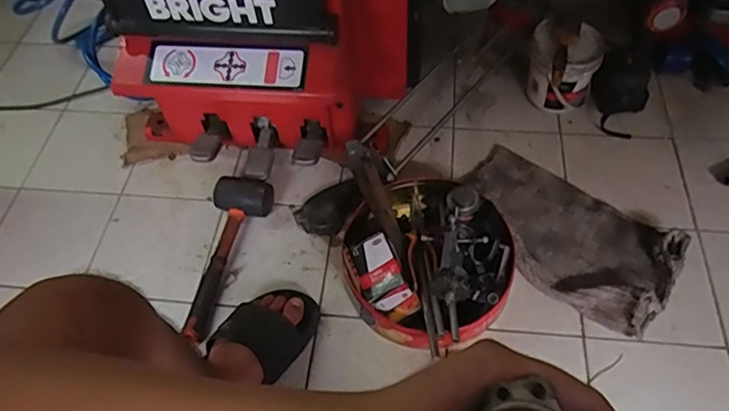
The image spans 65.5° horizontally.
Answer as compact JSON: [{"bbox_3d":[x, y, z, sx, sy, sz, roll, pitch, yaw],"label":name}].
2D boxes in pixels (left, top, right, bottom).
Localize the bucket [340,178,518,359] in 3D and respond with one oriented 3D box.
[{"bbox_3d":[0.087,0.067,0.859,0.244,0.116,0.244,-2,56,3],"label":"bucket"}]

